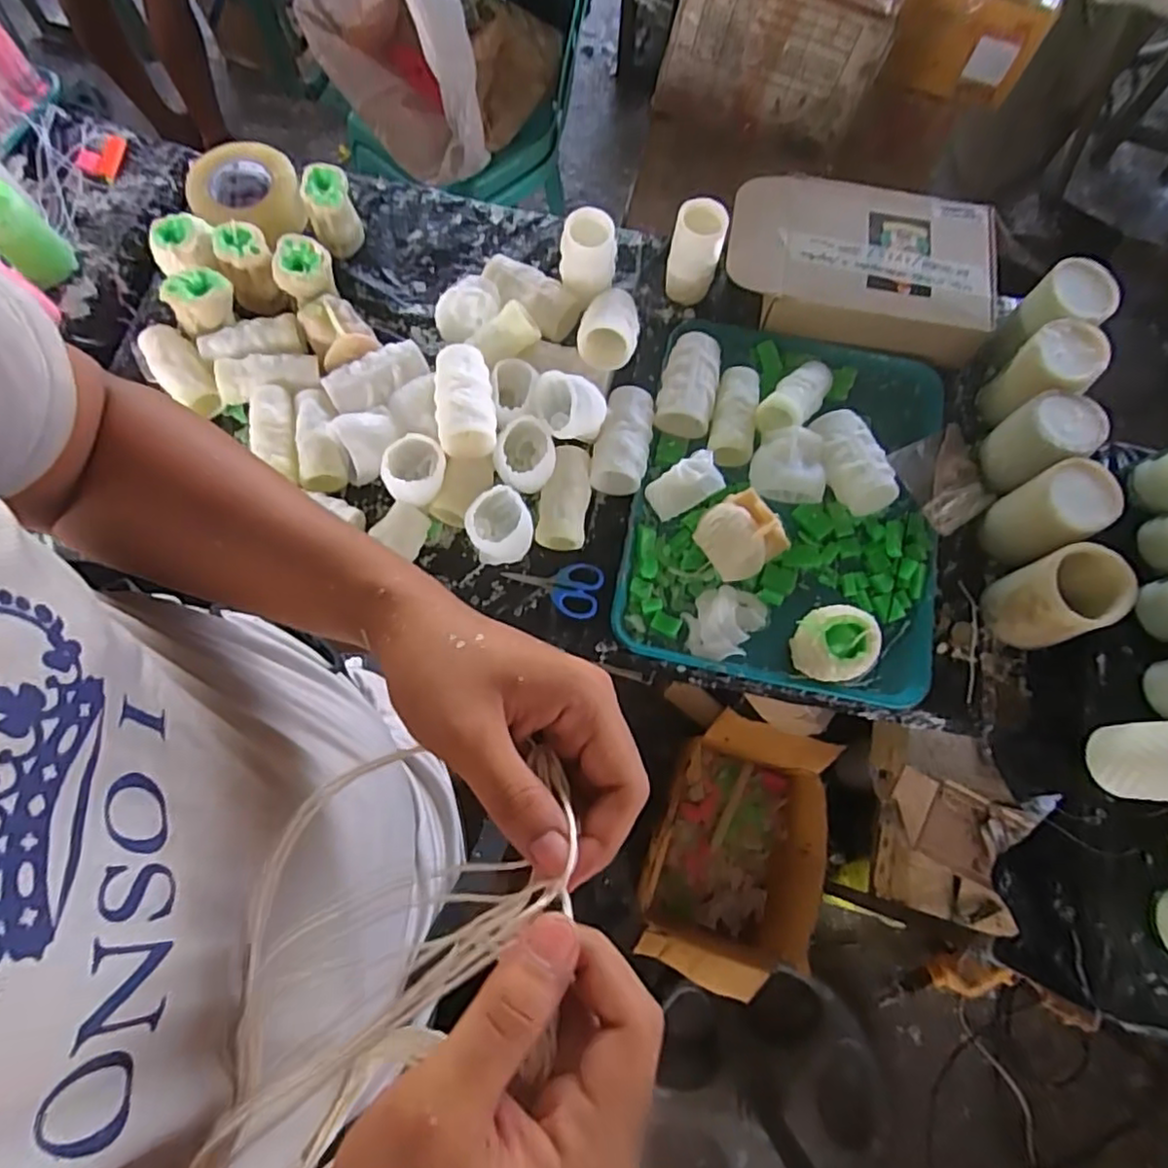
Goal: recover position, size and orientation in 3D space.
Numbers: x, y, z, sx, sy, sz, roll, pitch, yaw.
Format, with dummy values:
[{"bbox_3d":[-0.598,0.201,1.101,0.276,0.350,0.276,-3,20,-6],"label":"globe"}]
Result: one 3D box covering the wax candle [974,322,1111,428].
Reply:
[{"bbox_3d":[0.533,-0.241,0.766,0.078,0.121,0.076,1,73,-2],"label":"wax candle"}]

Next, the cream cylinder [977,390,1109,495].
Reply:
[{"bbox_3d":[0.511,-0.160,0.737,0.094,0.086,0.081,-31,76,-11],"label":"cream cylinder"}]

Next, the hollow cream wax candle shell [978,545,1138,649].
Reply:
[{"bbox_3d":[0.490,0.016,0.684,0.084,0.109,0.080,1,73,-2],"label":"hollow cream wax candle shell"}]

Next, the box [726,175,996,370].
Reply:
[{"bbox_3d":[0.339,-0.401,0.828,0.322,0.068,0.202,9,73,1],"label":"box"}]

